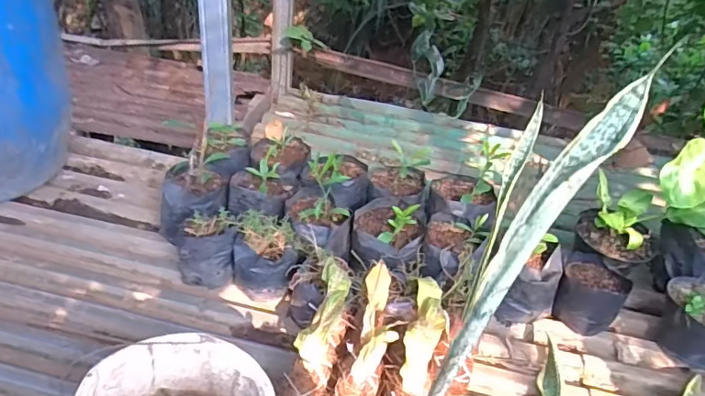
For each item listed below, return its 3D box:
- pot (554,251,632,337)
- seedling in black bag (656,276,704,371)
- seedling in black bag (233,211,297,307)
[{"bbox_3d":[0.495,0.202,1.090,0.136,0.112,0.134,32,43,27],"label":"pot"},{"bbox_3d":[0.701,0.251,1.034,0.158,0.141,0.172,33,43,28],"label":"seedling in black bag"},{"bbox_3d":[-0.181,0.129,1.072,0.128,0.145,0.128,1,38,-11],"label":"seedling in black bag"}]

